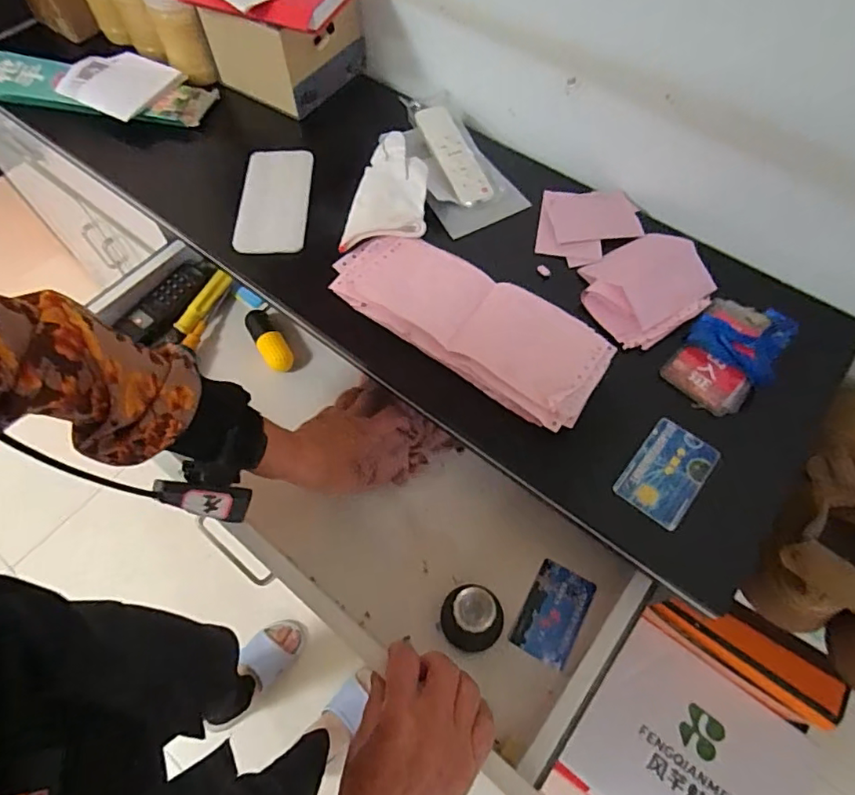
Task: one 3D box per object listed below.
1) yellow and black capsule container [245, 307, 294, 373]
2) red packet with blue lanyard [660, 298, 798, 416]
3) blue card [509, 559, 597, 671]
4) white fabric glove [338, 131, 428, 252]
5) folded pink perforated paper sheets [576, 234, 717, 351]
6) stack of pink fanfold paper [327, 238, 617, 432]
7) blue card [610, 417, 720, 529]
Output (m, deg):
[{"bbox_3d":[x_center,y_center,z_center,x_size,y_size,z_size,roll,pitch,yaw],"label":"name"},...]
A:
[{"bbox_3d":[-0.189,-0.071,0.633,0.033,0.026,0.087,-27,65,-12],"label":"yellow and black capsule container"},{"bbox_3d":[0.272,-0.038,0.485,0.077,0.031,0.110,35,69,17],"label":"red packet with blue lanyard"},{"bbox_3d":[0.118,0.201,0.498,0.053,0.004,0.085,25,63,19],"label":"blue card"},{"bbox_3d":[-0.035,-0.222,0.568,0.076,0.020,0.165,9,63,6],"label":"white fabric glove"},{"bbox_3d":[0.211,-0.111,0.518,0.116,0.022,0.104,-29,66,-13],"label":"folded pink perforated paper sheets"},{"bbox_3d":[0.033,-0.075,0.500,0.268,0.028,0.111,31,67,16],"label":"stack of pink fanfold paper"},{"bbox_3d":[0.199,0.061,0.442,0.056,0.004,0.083,36,71,18],"label":"blue card"}]

